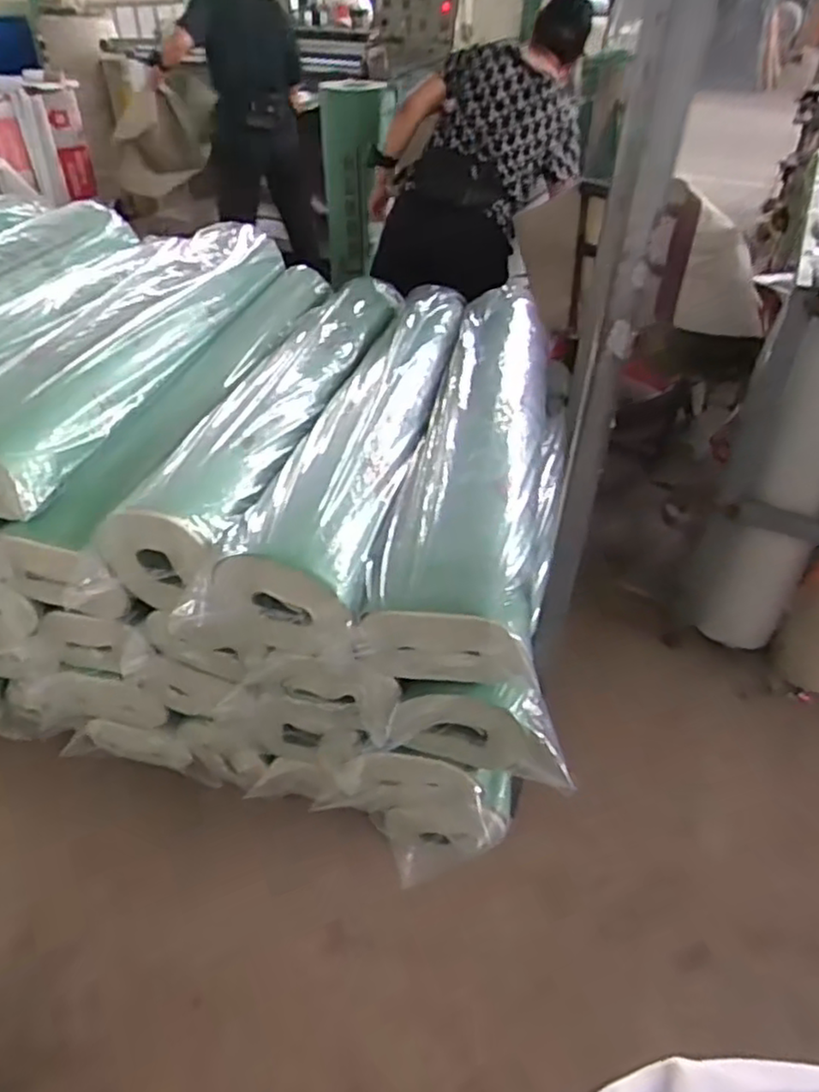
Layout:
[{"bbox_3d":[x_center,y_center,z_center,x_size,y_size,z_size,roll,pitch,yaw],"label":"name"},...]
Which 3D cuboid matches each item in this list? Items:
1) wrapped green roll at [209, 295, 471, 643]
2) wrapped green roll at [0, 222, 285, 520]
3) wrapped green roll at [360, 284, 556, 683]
[{"bbox_3d":[-0.060,-0.290,1.410,0.210,0.142,1.199,9,41,8],"label":"wrapped green roll"},{"bbox_3d":[-0.575,-0.486,1.484,0.260,0.106,1.237,8,41,7],"label":"wrapped green roll"},{"bbox_3d":[0.166,-0.229,1.393,0.254,0.164,1.228,8,41,8],"label":"wrapped green roll"}]

